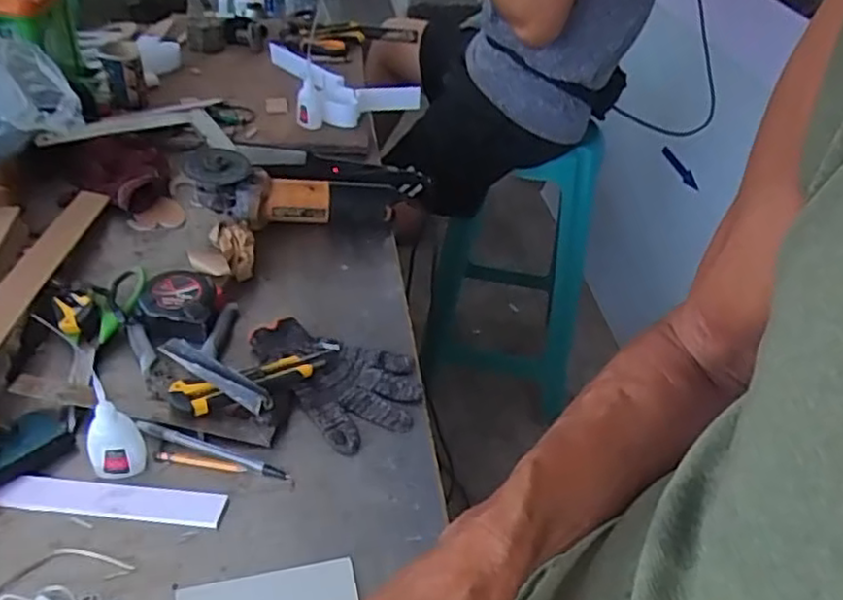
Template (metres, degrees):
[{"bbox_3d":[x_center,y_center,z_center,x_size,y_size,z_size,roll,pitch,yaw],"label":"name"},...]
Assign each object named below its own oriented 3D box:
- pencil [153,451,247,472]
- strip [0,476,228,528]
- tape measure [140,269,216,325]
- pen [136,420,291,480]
[{"bbox_3d":[-0.204,0.150,0.625,0.082,0.004,0.010,9,39,3],"label":"pencil"},{"bbox_3d":[-0.269,0.172,0.585,0.192,0.011,0.028,6,39,-1],"label":"strip"},{"bbox_3d":[-0.270,0.003,0.763,0.074,0.042,0.077,3,39,-5],"label":"tape measure"},{"bbox_3d":[-0.194,0.138,0.631,0.150,0.013,0.013,14,39,9],"label":"pen"}]

